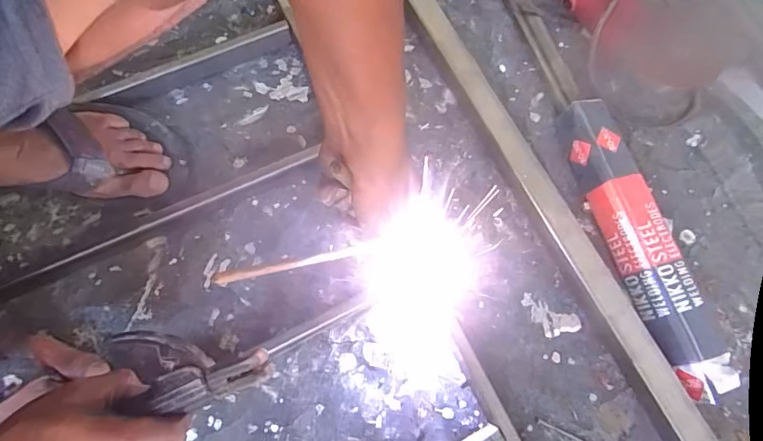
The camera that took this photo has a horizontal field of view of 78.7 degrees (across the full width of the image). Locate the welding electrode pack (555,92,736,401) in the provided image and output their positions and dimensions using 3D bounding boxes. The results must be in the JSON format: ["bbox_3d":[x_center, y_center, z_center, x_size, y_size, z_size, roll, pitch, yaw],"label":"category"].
[{"bbox_3d":[0.283,0.020,0.516,0.059,0.047,0.337,-14,73,-6],"label":"welding electrode pack"}]

